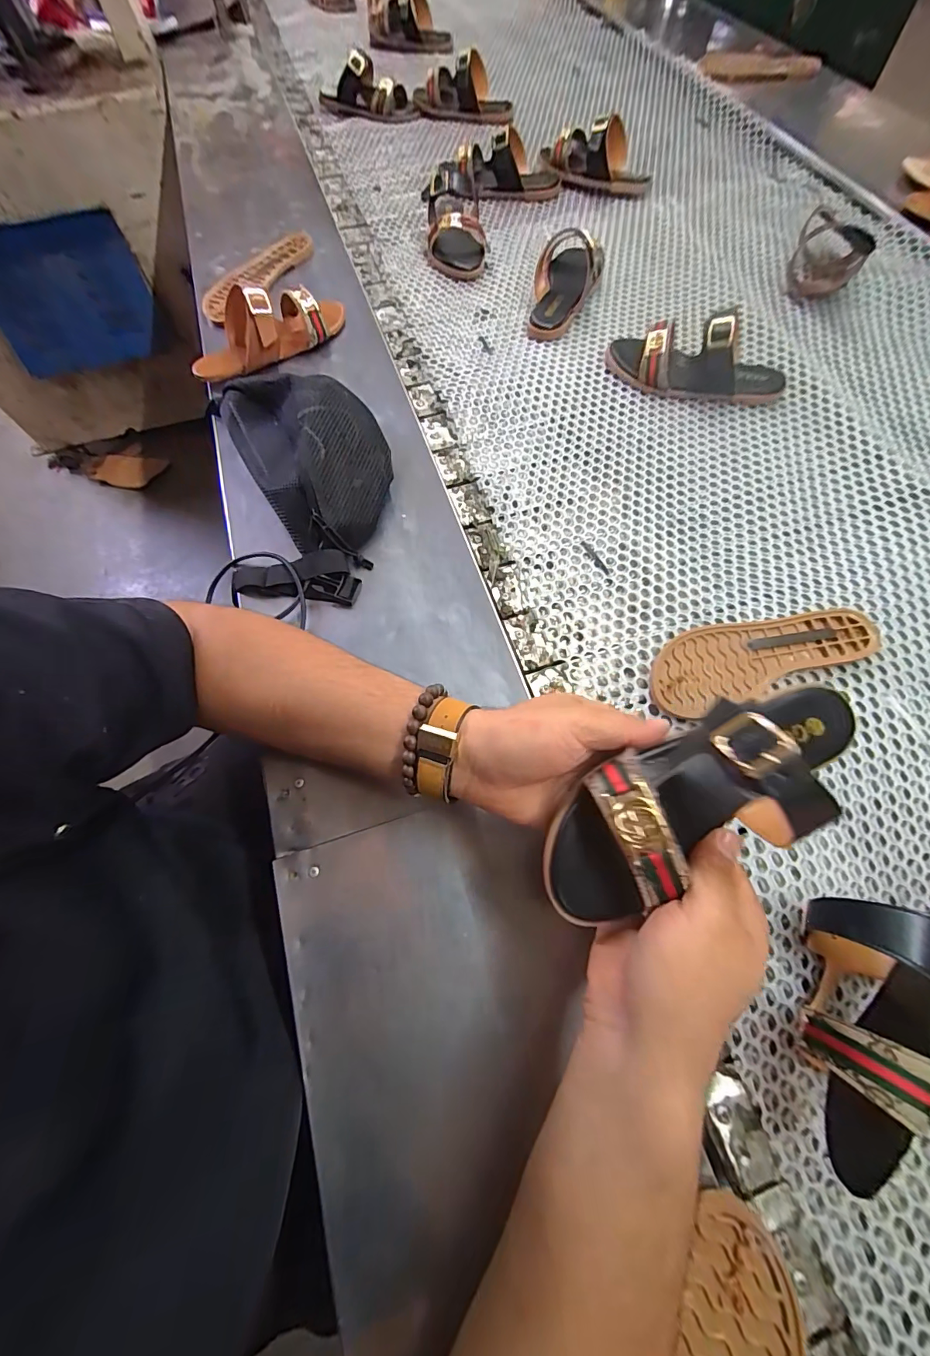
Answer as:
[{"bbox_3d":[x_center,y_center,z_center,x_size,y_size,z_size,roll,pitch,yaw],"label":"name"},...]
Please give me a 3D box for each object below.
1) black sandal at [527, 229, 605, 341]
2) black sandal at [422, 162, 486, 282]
[{"bbox_3d":[0.151,-0.595,0.652,0.091,0.069,0.224,11,68,6],"label":"black sandal"},{"bbox_3d":[-0.018,-0.771,0.730,0.091,0.080,0.260,-3,67,1],"label":"black sandal"}]

